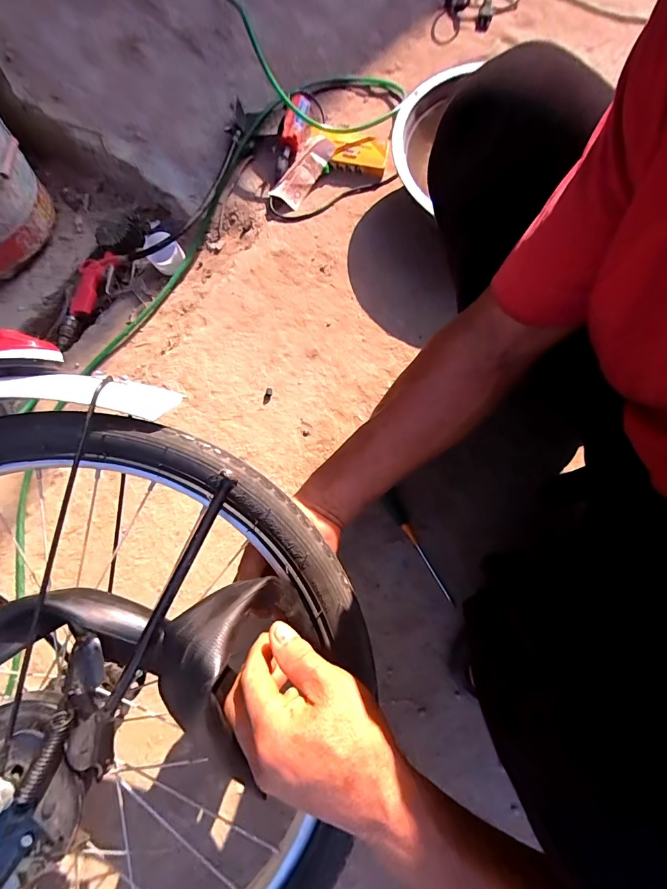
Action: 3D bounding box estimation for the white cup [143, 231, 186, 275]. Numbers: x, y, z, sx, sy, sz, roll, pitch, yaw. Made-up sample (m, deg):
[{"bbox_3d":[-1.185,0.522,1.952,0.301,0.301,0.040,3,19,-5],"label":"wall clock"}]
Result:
[{"bbox_3d":[-0.303,-0.342,0.690,0.055,0.054,0.051,0,76,-1],"label":"white cup"}]

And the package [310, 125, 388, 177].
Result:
[{"bbox_3d":[0.029,-0.565,0.745,0.146,0.028,0.065,8,76,1],"label":"package"}]

